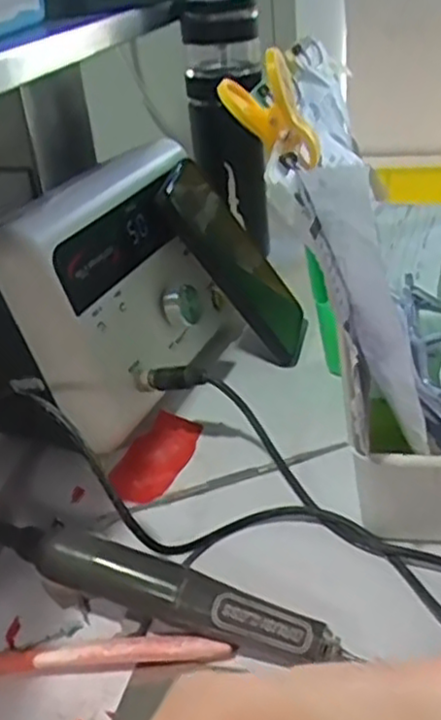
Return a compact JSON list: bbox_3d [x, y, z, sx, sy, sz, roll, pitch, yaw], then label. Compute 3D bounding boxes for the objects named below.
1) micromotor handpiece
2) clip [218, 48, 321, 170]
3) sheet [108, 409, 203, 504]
[{"bbox_3d":[-0.018,0.113,0.341,0.150,0.033,0.025,8,33,22],"label":"micromotor handpiece"},{"bbox_3d":[0.028,-0.120,0.344,0.055,0.033,0.029,51,35,8],"label":"clip"},{"bbox_3d":[-0.039,0.060,0.461,0.039,0.005,0.082,10,34,25],"label":"sheet"}]

